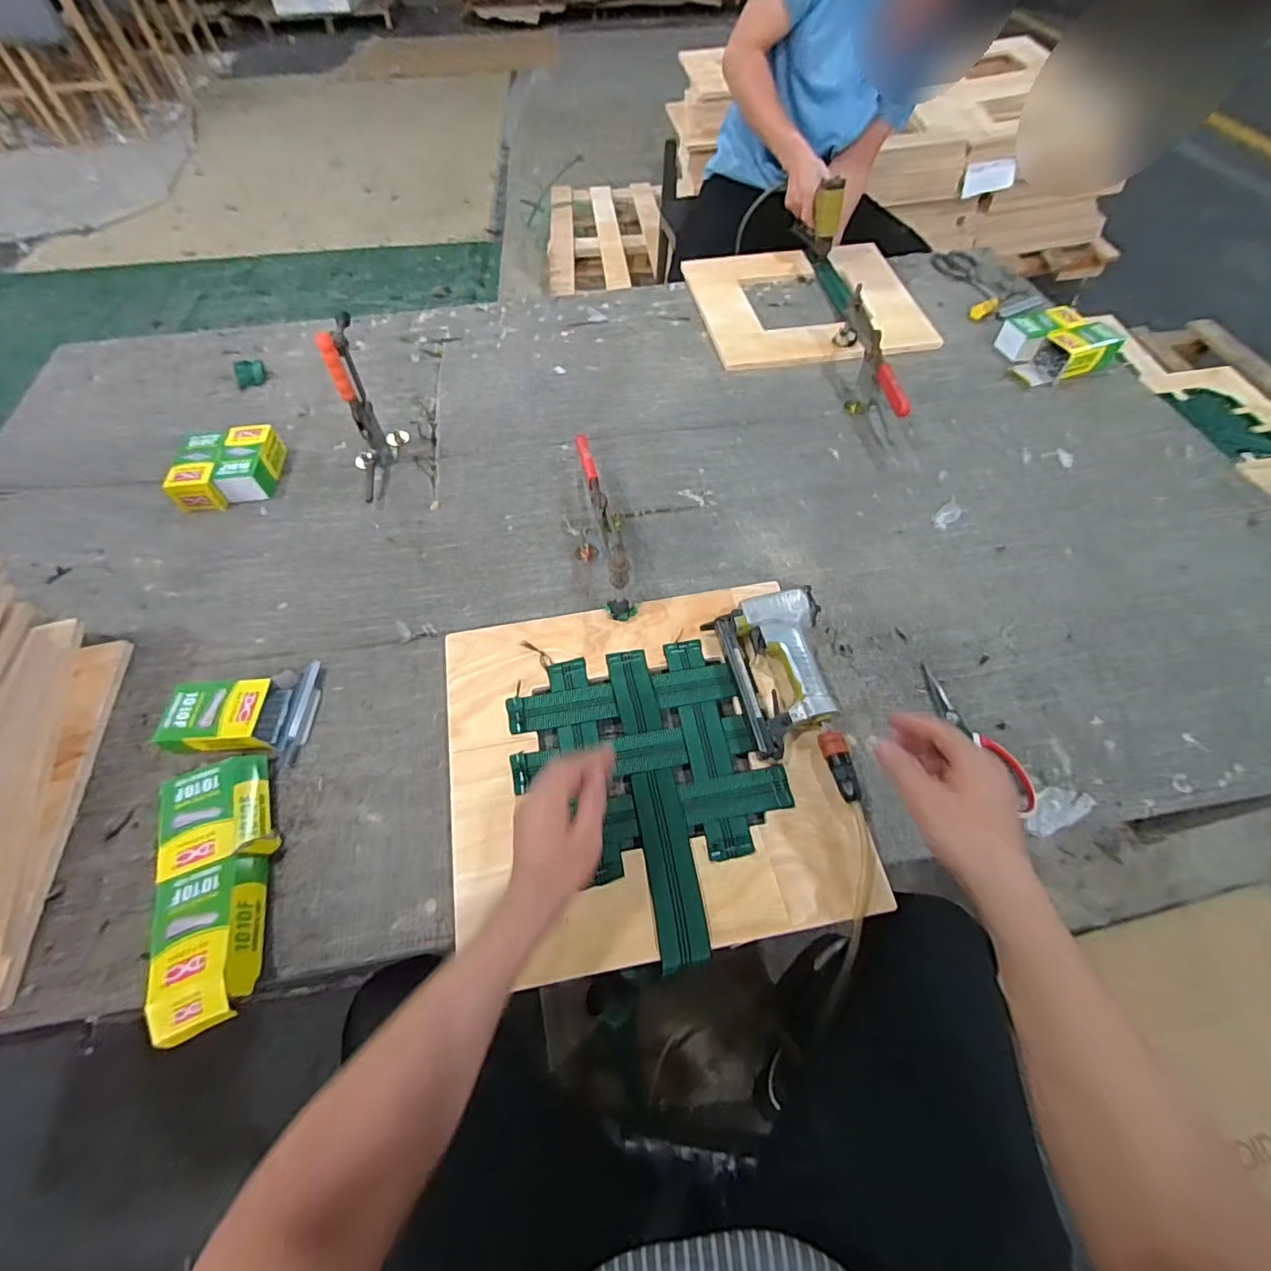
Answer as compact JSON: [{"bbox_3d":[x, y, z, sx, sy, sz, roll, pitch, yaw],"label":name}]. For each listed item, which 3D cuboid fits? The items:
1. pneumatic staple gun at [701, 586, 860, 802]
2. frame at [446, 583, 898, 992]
[{"bbox_3d":[0.182,0.067,0.633,0.130,0.052,0.244,-15,58,-8],"label":"pneumatic staple gun"},{"bbox_3d":[0.003,0.135,0.614,0.406,0.020,0.399,-11,58,-5],"label":"frame"}]

